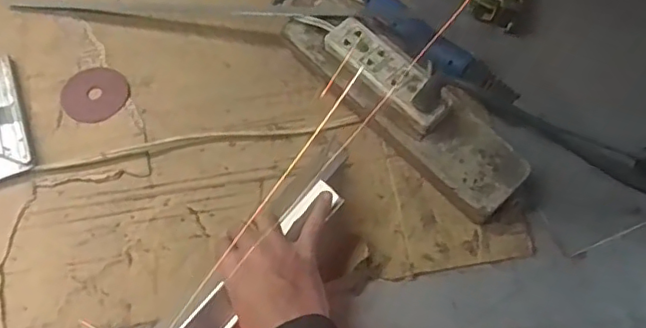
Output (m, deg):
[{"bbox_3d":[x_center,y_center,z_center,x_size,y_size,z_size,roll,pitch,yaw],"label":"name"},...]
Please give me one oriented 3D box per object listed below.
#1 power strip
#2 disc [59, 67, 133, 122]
[{"bbox_3d":[0.065,-0.091,0.594,0.144,0.034,0.057,40,70,16],"label":"power strip"},{"bbox_3d":[-0.254,-0.079,0.639,0.069,0.004,0.071,0,66,-1],"label":"disc"}]

